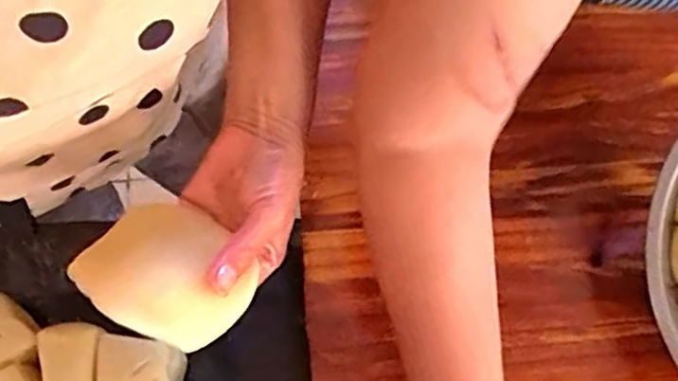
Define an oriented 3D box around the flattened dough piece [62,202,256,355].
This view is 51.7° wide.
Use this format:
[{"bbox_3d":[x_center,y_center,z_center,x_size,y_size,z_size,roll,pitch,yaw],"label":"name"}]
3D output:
[{"bbox_3d":[-0.095,0.043,0.408,0.094,0.012,0.100,26,35,9],"label":"flattened dough piece"}]

